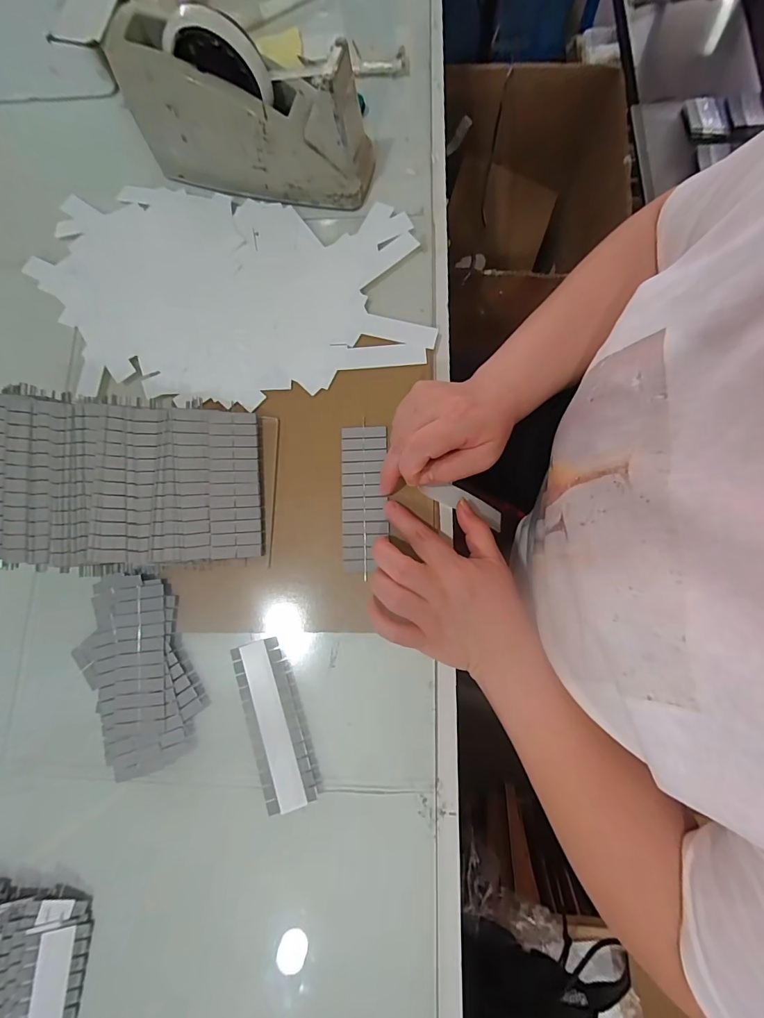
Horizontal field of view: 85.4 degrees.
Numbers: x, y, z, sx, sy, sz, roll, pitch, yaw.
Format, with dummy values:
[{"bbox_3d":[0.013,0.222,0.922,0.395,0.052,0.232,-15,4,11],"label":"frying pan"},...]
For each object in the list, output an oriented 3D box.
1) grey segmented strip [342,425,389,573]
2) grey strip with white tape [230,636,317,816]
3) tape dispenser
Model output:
[{"bbox_3d":[-0.016,-0.011,0.354,0.039,0.004,0.124,1,79,1],"label":"grey segmented strip"},{"bbox_3d":[-0.086,0.168,0.326,0.037,0.005,0.124,-17,78,-5],"label":"grey strip with white tape"},{"bbox_3d":[-0.122,-0.366,0.372,0.225,0.100,0.081,12,81,6],"label":"tape dispenser"}]

